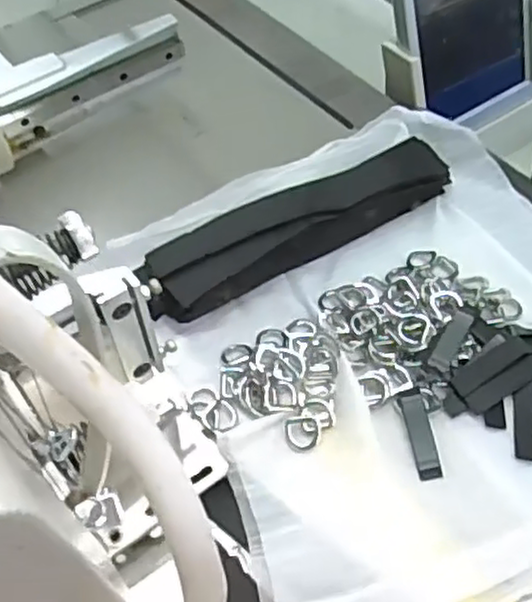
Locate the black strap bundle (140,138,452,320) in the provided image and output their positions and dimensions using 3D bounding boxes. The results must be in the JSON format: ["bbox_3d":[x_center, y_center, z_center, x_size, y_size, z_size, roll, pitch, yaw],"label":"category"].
[{"bbox_3d":[0.020,-0.051,0.462,0.209,0.034,0.048,-26,57,-19],"label":"black strap bundle"}]

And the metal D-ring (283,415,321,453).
[{"bbox_3d":[0.020,0.071,0.386,0.020,0.004,0.021,0,53,0],"label":"metal D-ring"}]

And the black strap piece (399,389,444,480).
[{"bbox_3d":[0.083,0.070,0.383,0.012,0.008,0.049,-7,53,-6],"label":"black strap piece"}]

